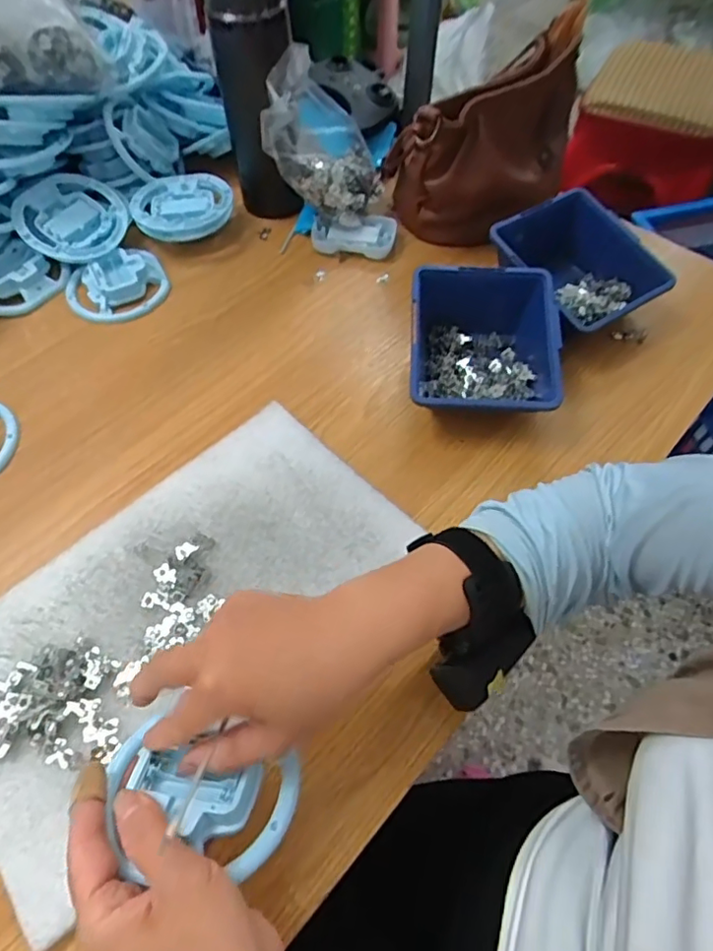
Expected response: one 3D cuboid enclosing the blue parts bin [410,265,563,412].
[{"bbox_3d":[0.108,-0.108,0.498,0.121,0.070,0.134,3,59,2],"label":"blue parts bin"}]

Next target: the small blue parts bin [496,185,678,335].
[{"bbox_3d":[0.208,-0.198,0.538,0.123,0.058,0.135,-27,63,-15],"label":"small blue parts bin"}]

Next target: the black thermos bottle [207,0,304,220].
[{"bbox_3d":[-0.093,-0.358,0.557,0.065,0.234,0.061,-9,60,-5],"label":"black thermos bottle"}]

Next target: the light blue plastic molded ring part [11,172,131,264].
[{"bbox_3d":[-0.294,-0.267,0.594,0.107,0.017,0.104,4,73,-13],"label":"light blue plastic molded ring part"}]

